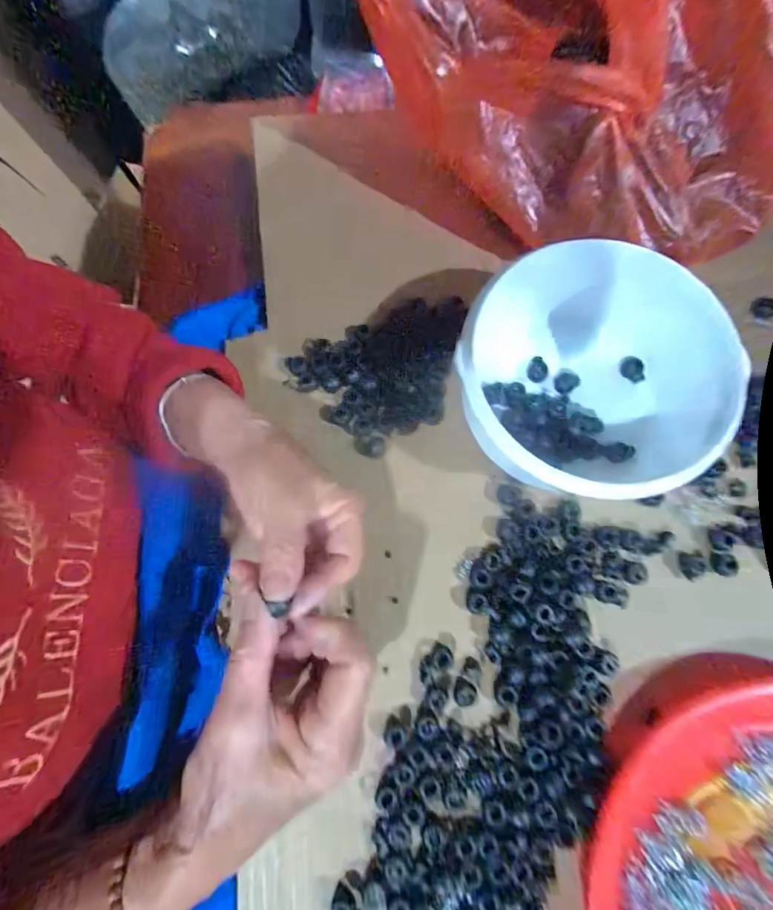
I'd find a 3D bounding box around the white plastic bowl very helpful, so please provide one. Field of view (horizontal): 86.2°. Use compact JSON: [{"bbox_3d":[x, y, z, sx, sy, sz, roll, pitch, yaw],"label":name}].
[{"bbox_3d":[0.125,-0.048,0.278,0.148,0.084,0.155,-1,73,2],"label":"white plastic bowl"}]

